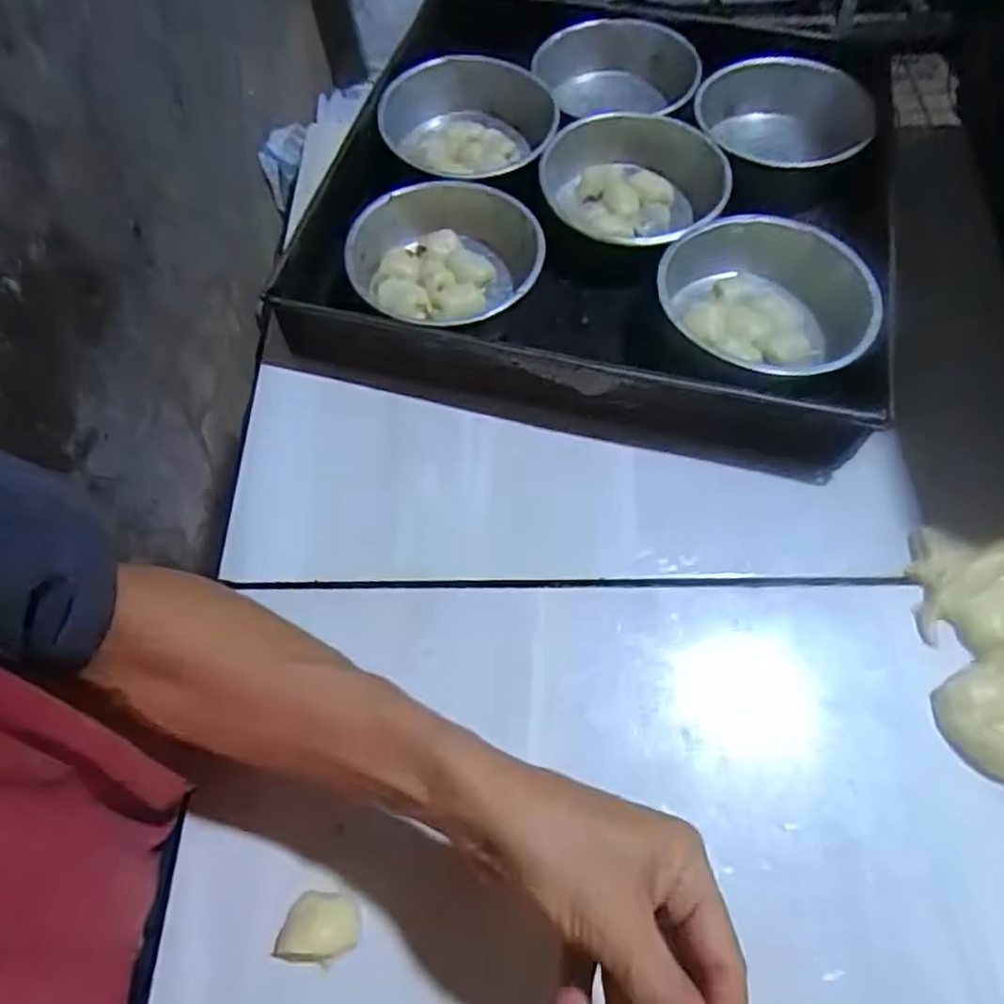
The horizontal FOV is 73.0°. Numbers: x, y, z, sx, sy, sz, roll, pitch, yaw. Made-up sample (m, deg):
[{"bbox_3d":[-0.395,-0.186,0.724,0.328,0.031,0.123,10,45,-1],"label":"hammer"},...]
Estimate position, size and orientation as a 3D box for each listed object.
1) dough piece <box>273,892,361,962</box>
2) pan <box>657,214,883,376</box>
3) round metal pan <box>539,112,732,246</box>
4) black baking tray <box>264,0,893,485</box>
[{"bbox_3d":[-0.097,0.230,0.368,0.040,0.033,0.030,0,60,3],"label":"dough piece"},{"bbox_3d":[0.202,-0.147,0.530,0.156,0.062,0.154,18,62,13],"label":"pan"},{"bbox_3d":[0.118,-0.264,0.598,0.157,0.074,0.146,-1,60,2],"label":"round metal pan"},{"bbox_3d":[0.085,-0.274,0.600,0.468,0.076,0.461,12,61,10],"label":"black baking tray"}]

